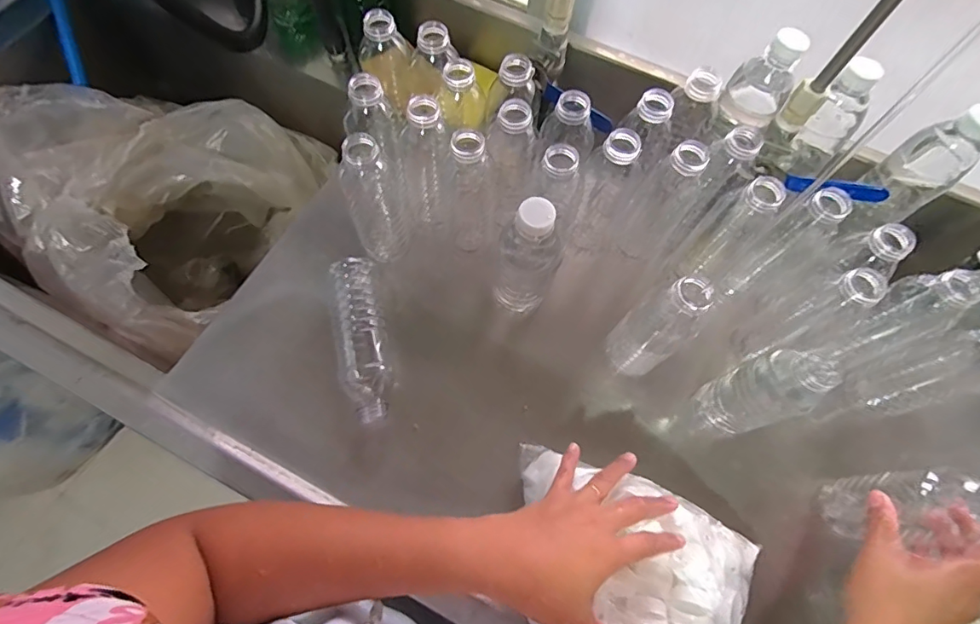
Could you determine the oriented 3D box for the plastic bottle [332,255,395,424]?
[{"bbox_3d":[-0.137,0.033,0.530,0.054,0.058,0.171,-8,67,-7],"label":"plastic bottle"}]

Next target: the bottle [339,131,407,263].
[{"bbox_3d":[-0.124,-0.122,0.517,0.052,0.172,0.055,-15,68,-9],"label":"bottle"}]

